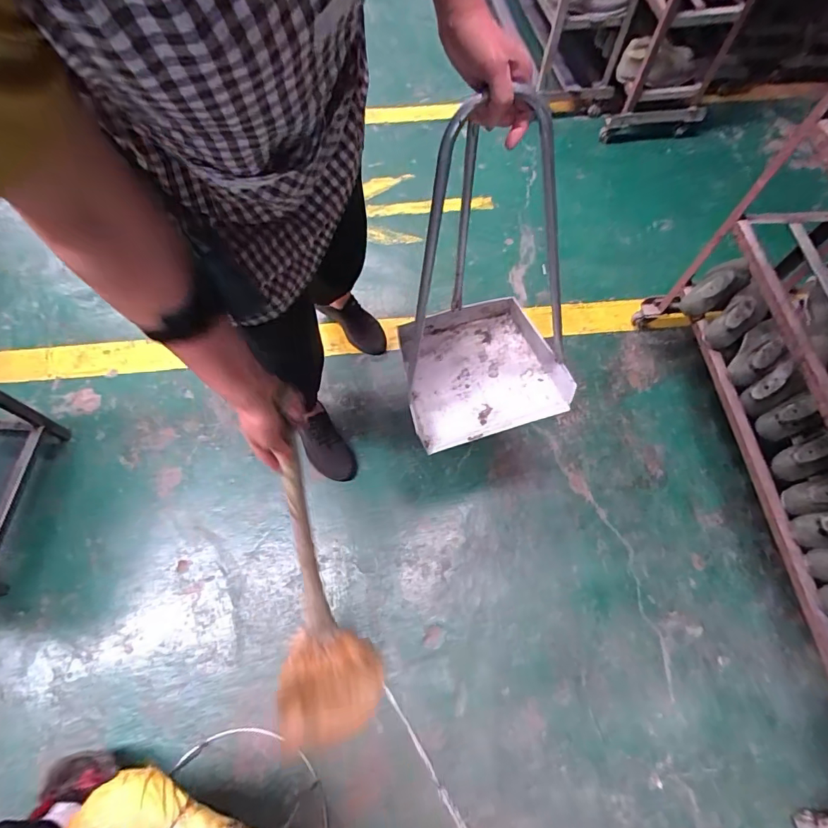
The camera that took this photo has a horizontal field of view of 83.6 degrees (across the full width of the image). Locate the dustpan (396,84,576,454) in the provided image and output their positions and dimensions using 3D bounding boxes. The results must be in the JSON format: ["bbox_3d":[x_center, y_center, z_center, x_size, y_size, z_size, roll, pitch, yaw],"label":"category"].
[{"bbox_3d":[0.127,-0.185,0.719,0.293,0.514,0.275,-16,67,-8],"label":"dustpan"}]

